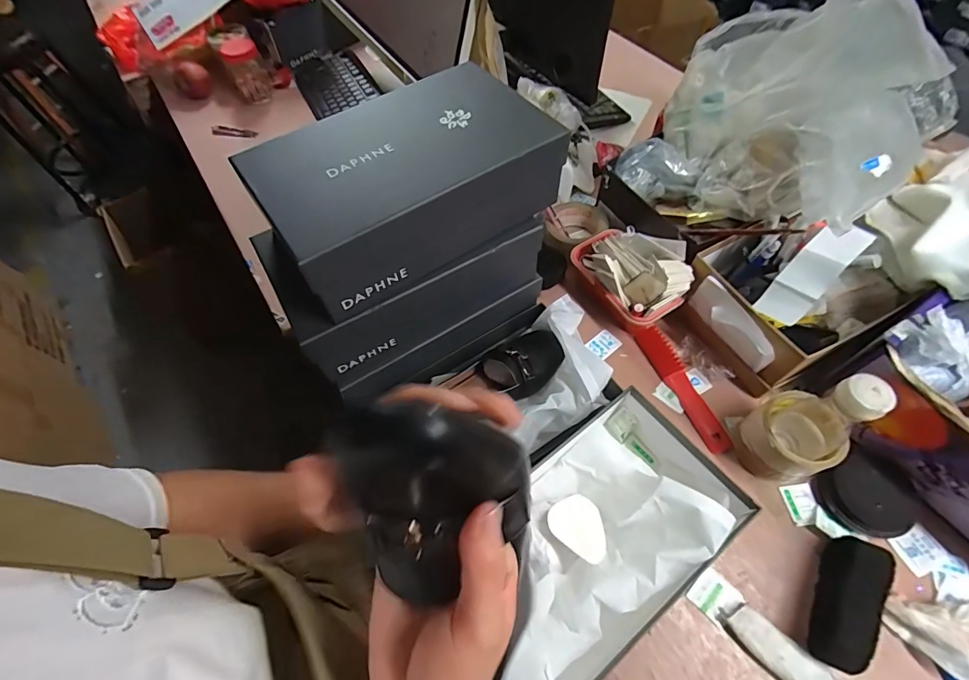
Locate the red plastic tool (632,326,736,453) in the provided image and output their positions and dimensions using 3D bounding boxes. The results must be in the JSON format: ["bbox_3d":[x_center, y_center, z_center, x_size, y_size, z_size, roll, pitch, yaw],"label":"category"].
[{"bbox_3d":[0.272,0.063,0.601,0.038,0.007,0.192,-27,62,7],"label":"red plastic tool"}]

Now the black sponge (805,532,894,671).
[{"bbox_3d":[0.371,0.266,0.444,0.038,0.060,0.122,29,65,18],"label":"black sponge"}]

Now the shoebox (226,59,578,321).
[{"bbox_3d":[-0.081,-0.169,0.470,0.287,0.105,0.159,-33,64,-16],"label":"shoebox"}]

